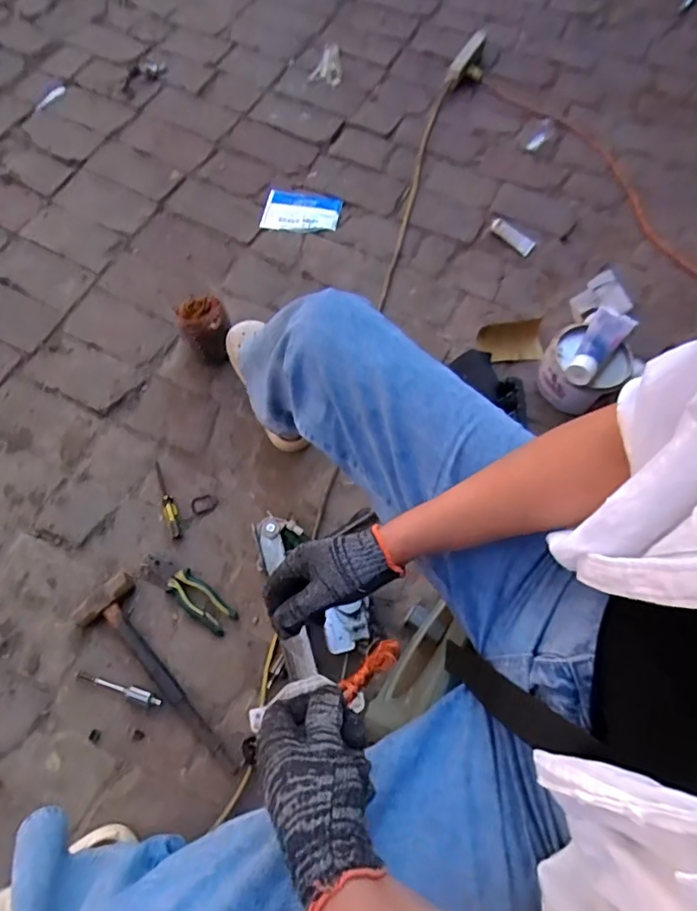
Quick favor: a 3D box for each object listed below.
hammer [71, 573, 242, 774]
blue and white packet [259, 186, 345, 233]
[{"bbox_3d":[-0.295,0.348,0.844,0.096,0.033,0.353,-41,73,-15],"label":"hammer"},{"bbox_3d":[-0.107,-0.563,1.227,0.174,0.025,0.101,12,68,5],"label":"blue and white packet"}]

